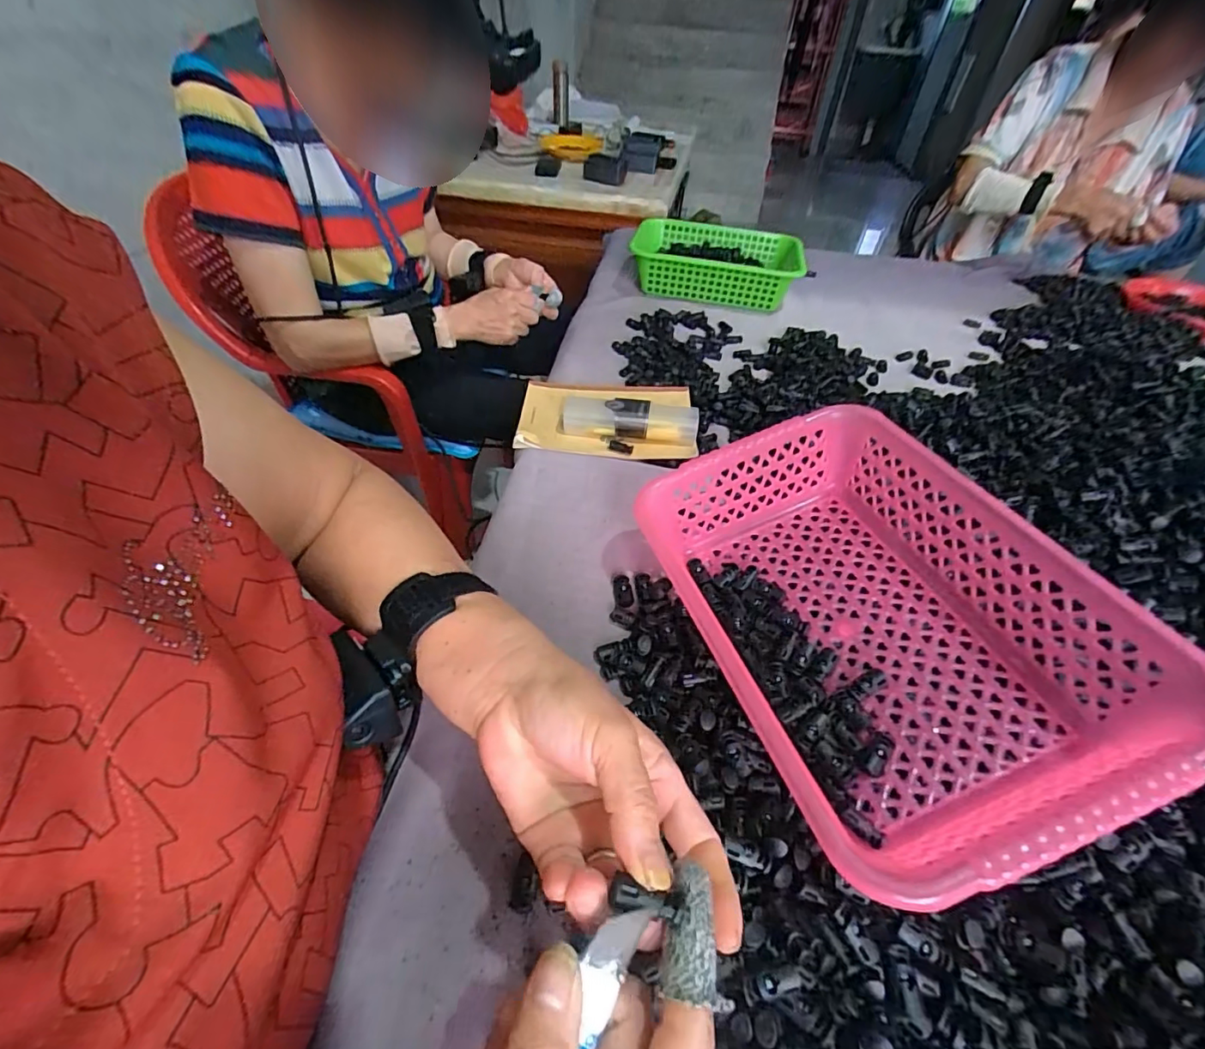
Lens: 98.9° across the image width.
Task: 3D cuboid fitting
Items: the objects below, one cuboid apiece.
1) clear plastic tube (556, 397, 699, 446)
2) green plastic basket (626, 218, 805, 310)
[{"bbox_3d":[0.031,-0.124,0.608,0.159,0.035,0.045,8,45,3],"label":"clear plastic tube"},{"bbox_3d":[0.213,-0.483,0.963,0.302,0.081,0.204,11,46,6],"label":"green plastic basket"}]

